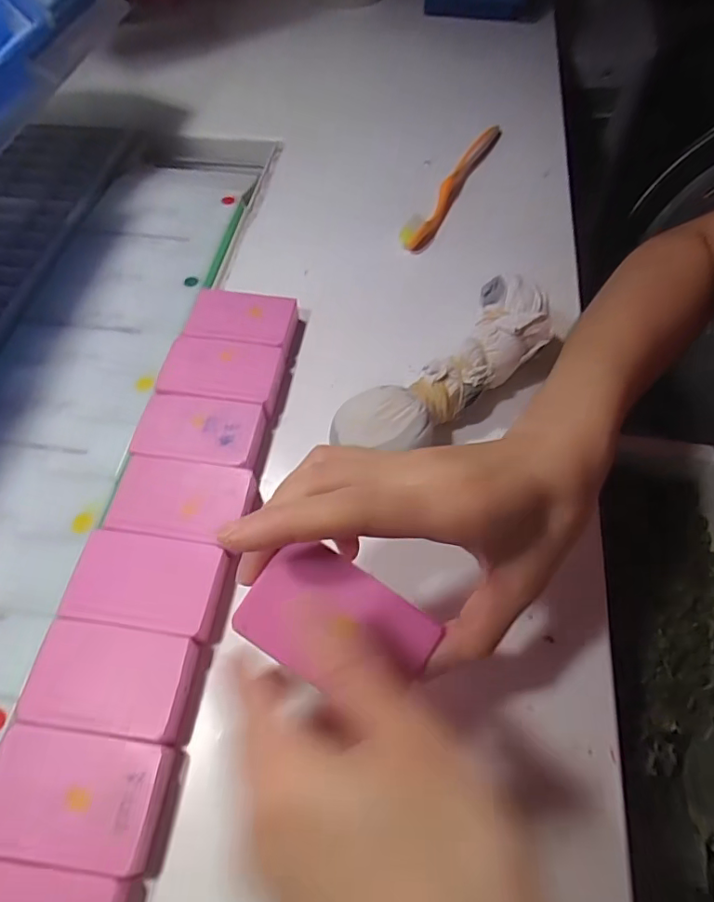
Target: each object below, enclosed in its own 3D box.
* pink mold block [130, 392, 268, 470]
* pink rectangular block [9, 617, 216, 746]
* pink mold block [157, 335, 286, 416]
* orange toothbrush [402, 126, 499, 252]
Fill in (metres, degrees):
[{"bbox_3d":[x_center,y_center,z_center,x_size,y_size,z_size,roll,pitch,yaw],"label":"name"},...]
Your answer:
[{"bbox_3d":[-0.090,-0.011,0.314,0.069,0.013,0.045,6,58,3],"label":"pink mold block"},{"bbox_3d":[-0.109,0.104,0.245,0.073,0.012,0.043,6,58,3],"label":"pink rectangular block"},{"bbox_3d":[-0.084,-0.048,0.336,0.070,0.015,0.046,9,59,5],"label":"pink mold block"},{"bbox_3d":[0.081,-0.222,0.447,0.016,0.024,0.183,24,61,14],"label":"orange toothbrush"}]

